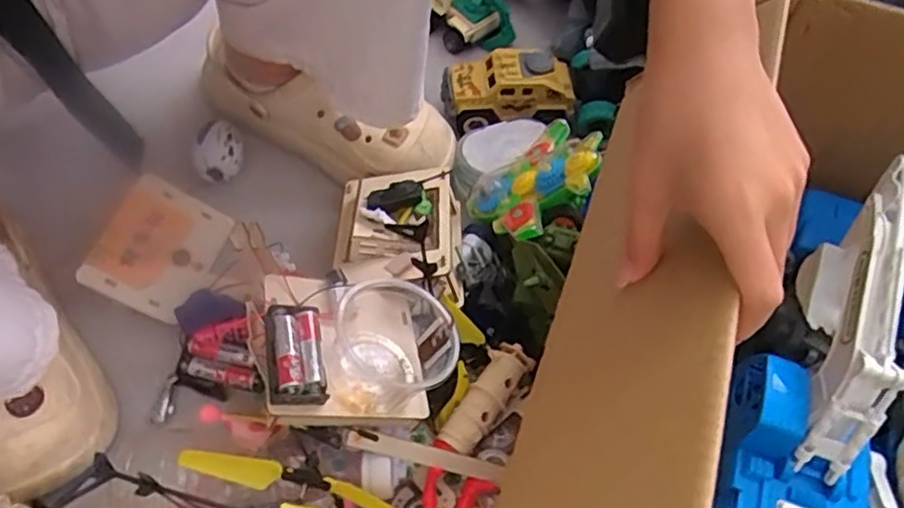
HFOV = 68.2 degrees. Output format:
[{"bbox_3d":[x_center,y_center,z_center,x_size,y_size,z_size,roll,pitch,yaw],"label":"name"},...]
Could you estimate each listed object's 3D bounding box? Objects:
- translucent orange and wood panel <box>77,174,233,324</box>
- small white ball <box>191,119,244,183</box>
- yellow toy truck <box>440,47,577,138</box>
[{"bbox_3d":[-0.222,-0.006,0.509,0.077,0.005,0.102,30,56,-20],"label":"translucent orange and wood panel"},{"bbox_3d":[-0.198,-0.084,0.568,0.042,0.042,0.042,2,59,-3],"label":"small white ball"},{"bbox_3d":[0.052,-0.147,0.607,0.115,0.052,0.063,-4,59,-7],"label":"yellow toy truck"}]

